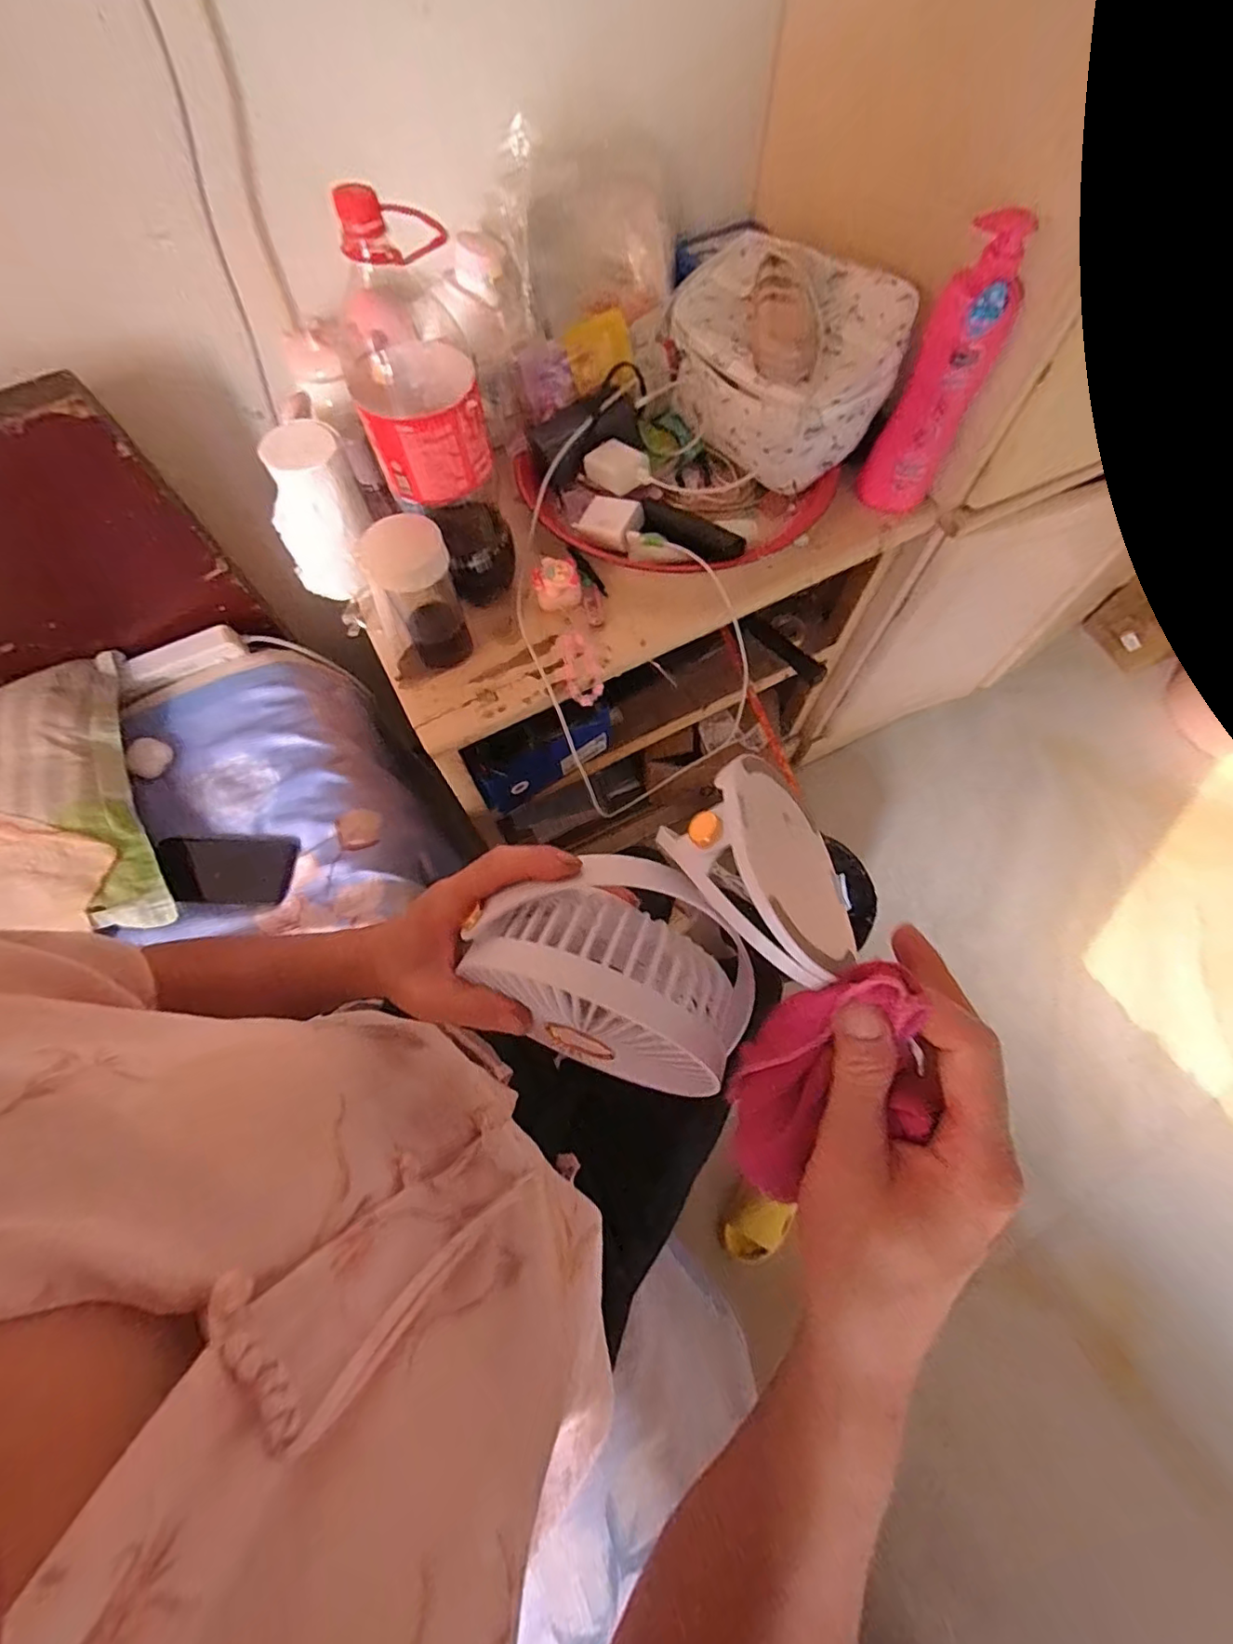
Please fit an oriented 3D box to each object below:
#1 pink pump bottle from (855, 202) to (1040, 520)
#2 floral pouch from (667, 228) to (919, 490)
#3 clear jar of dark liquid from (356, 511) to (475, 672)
[{"bbox_3d":[0.328,-0.439,0.570,0.076,0.234,0.049,20,70,8],"label":"pink pump bottle"},{"bbox_3d":[0.180,-0.503,0.621,0.231,0.144,0.153,25,71,10],"label":"floral pouch"},{"bbox_3d":[-0.195,-0.223,0.569,0.071,0.148,0.070,0,69,0],"label":"clear jar of dark liquid"}]

